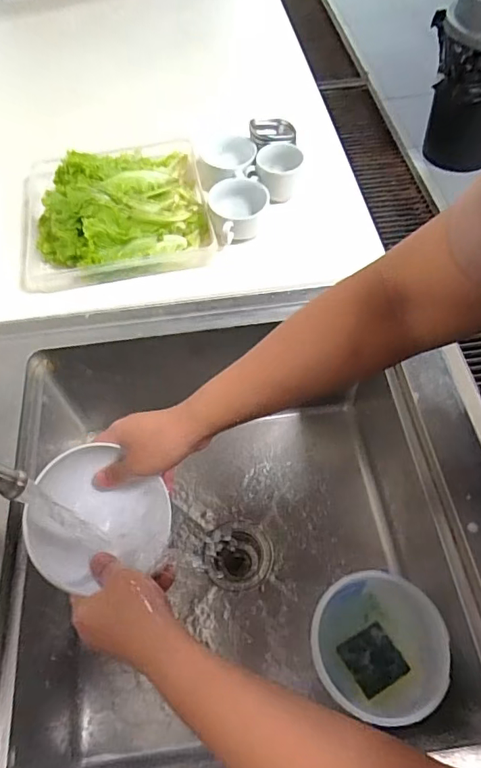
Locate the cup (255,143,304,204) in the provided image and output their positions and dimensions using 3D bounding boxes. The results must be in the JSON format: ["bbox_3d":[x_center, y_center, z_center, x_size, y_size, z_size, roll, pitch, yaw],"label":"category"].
[{"bbox_3d":[0.066,-0.369,0.845,0.076,0.063,0.080,-1,59,1],"label":"cup"}]

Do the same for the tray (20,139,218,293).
[{"bbox_3d":[-0.220,-0.306,0.820,0.318,0.088,0.309,-10,59,-4],"label":"tray"}]

